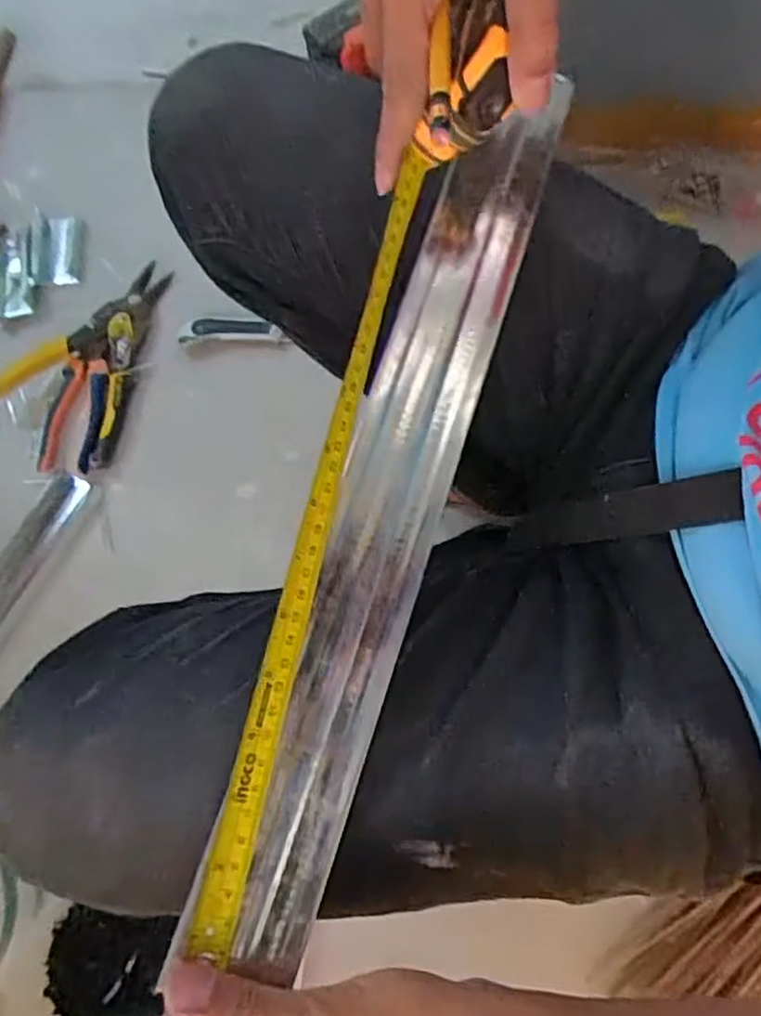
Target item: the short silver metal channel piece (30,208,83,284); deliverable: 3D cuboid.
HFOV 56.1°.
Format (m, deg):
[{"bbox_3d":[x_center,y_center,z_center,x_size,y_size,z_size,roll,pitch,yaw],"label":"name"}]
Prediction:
[{"bbox_3d":[-0.364,-0.294,0.798,0.053,0.014,0.085,-2,74,2],"label":"short silver metal channel piece"}]

